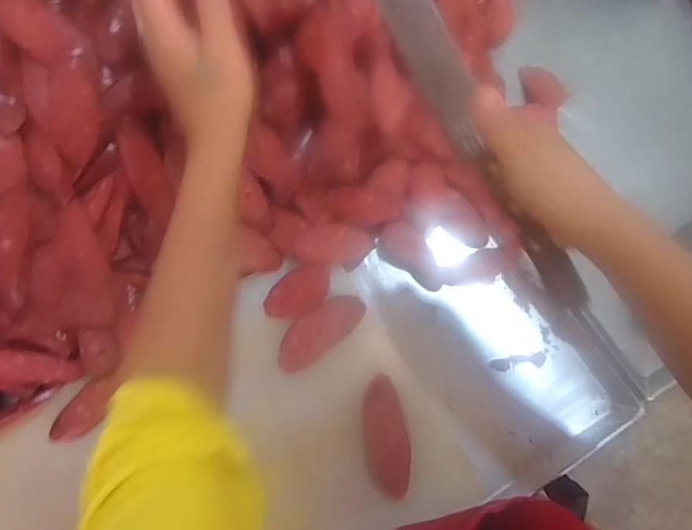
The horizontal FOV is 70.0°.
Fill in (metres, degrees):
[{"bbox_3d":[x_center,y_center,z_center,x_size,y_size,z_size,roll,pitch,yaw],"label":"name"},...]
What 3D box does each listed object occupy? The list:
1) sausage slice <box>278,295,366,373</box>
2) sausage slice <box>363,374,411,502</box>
[{"bbox_3d":[-0.026,0.063,0.486,0.097,0.007,0.042,-38,78,-11],"label":"sausage slice"},{"bbox_3d":[0.038,0.157,0.457,0.037,0.007,0.104,-7,74,-3],"label":"sausage slice"}]

